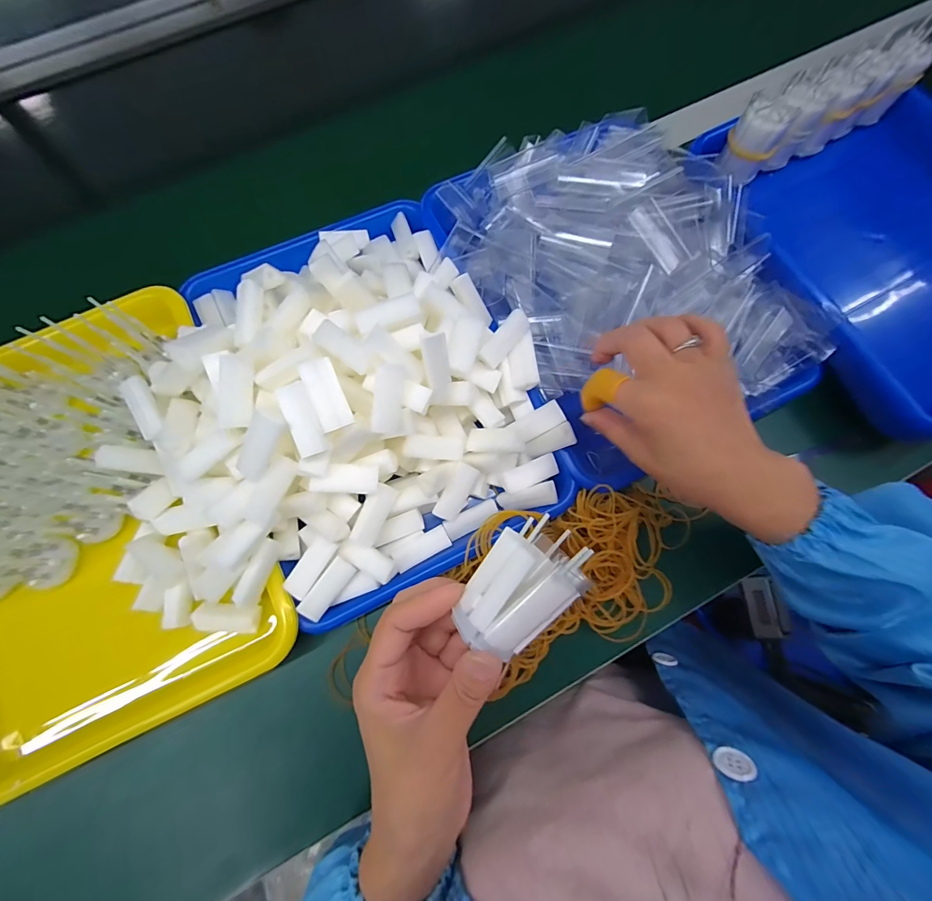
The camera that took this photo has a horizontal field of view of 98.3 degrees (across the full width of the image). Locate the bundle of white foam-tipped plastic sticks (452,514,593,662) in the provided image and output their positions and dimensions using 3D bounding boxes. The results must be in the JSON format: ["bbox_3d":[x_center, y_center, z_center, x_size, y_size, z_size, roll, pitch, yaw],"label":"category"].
[{"bbox_3d":[0.027,0.067,0.199,0.069,0.021,0.045,-39,78,-9],"label":"bundle of white foam-tipped plastic sticks"}]

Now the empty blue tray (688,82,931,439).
[{"bbox_3d":[0.386,-0.185,0.382,0.265,0.075,0.314,-26,76,-6],"label":"empty blue tray"}]

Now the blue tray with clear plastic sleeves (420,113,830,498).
[{"bbox_3d":[0.133,-0.153,0.348,0.227,0.088,0.311,-26,76,-6],"label":"blue tray with clear plastic sleeves"}]

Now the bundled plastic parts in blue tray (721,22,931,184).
[{"bbox_3d":[0.327,-0.313,0.367,0.195,0.057,0.040,-28,76,-6],"label":"bundled plastic parts in blue tray"}]

